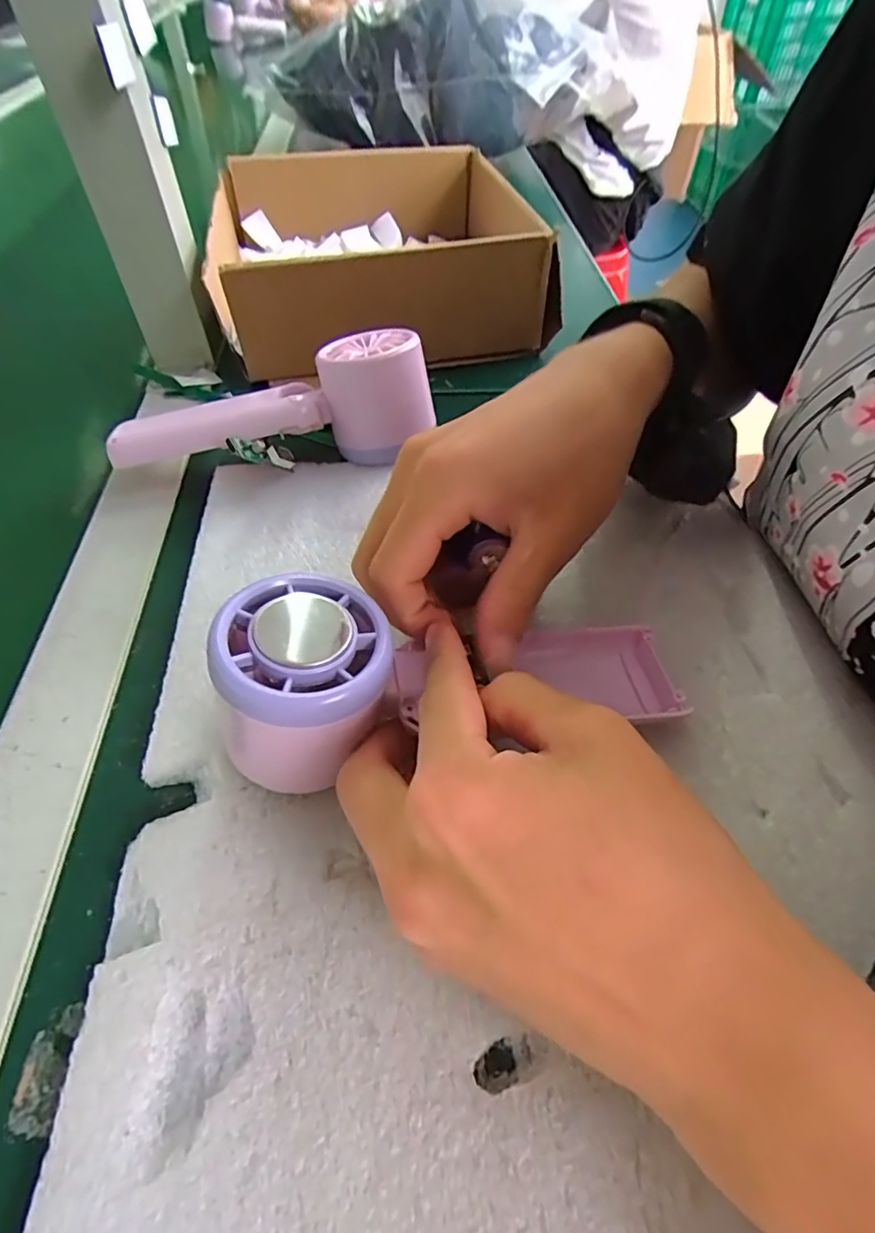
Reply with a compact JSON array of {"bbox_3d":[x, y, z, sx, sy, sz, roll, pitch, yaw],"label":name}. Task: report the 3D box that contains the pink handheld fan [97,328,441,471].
[{"bbox_3d":[-0.086,-0.110,0.308,0.164,0.053,0.056,-8,52,-4],"label":"pink handheld fan"}]

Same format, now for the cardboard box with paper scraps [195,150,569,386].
[{"bbox_3d":[-0.033,-0.272,0.428,0.237,0.068,0.232,-8,52,-4],"label":"cardboard box with paper scraps"}]

